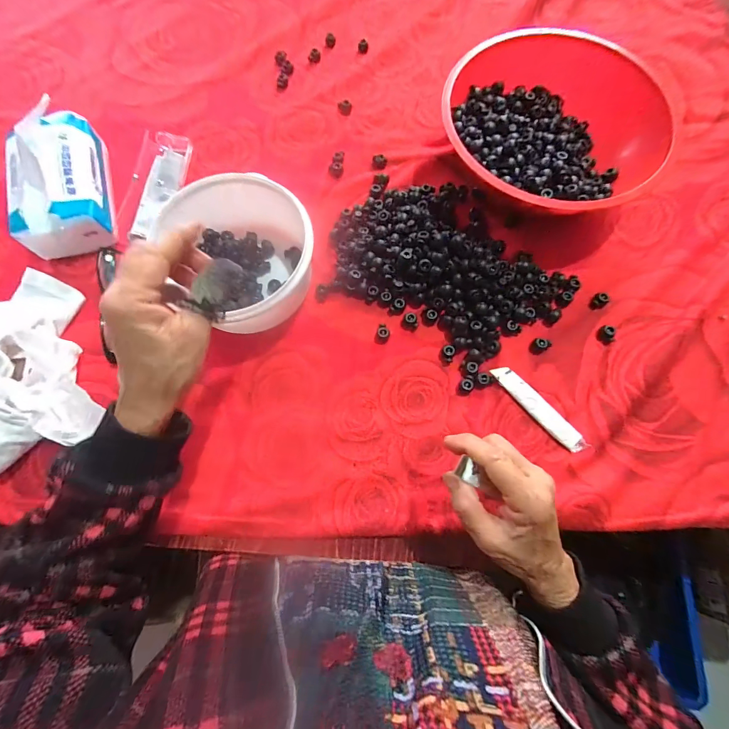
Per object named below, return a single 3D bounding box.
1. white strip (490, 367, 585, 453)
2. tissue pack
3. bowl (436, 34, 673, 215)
[{"bbox_3d":[0.178,0.043,0.360,0.021,0.005,0.109,-40,77,-10],"label":"white strip"},{"bbox_3d":[-0.361,-0.213,0.409,0.090,0.076,0.170,-18,74,-4],"label":"tissue pack"},{"bbox_3d":[0.208,-0.270,0.414,0.227,0.079,0.249,1,74,2],"label":"bowl"}]

